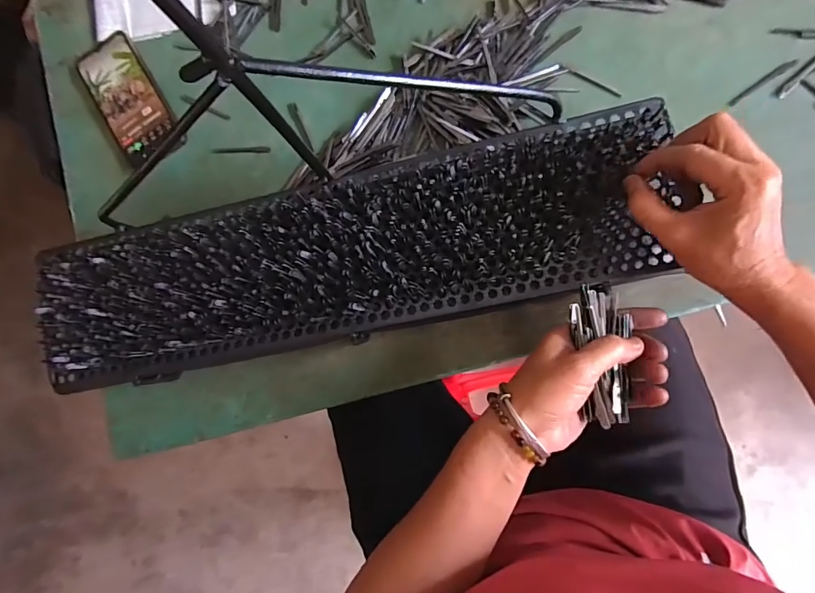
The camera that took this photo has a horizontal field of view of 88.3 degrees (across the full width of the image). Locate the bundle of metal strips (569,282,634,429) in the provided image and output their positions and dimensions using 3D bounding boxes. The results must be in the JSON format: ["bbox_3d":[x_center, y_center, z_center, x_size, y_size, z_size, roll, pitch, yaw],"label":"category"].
[{"bbox_3d":[0.145,0.042,0.309,0.045,0.026,0.103,-3,77,9],"label":"bundle of metal strips"}]

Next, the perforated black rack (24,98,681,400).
[{"bbox_3d":[-0.069,-0.030,0.376,0.558,0.040,0.138,-12,84,6],"label":"perforated black rack"}]

